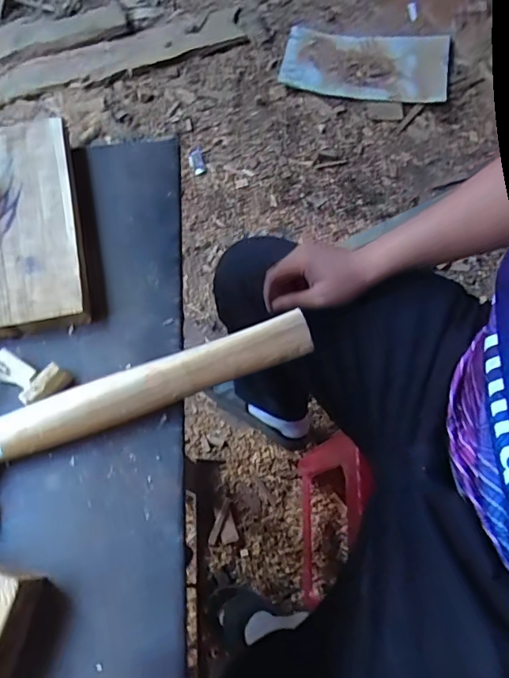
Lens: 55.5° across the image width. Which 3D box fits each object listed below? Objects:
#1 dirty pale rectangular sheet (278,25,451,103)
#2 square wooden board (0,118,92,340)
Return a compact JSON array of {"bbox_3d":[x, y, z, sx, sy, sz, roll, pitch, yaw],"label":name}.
[{"bbox_3d":[0.375,-0.939,1.640,0.550,0.036,0.318,12,65,7],"label":"dirty pale rectangular sheet"},{"bbox_3d":[-0.235,-0.105,0.423,0.158,0.023,0.224,-13,65,-5],"label":"square wooden board"}]

